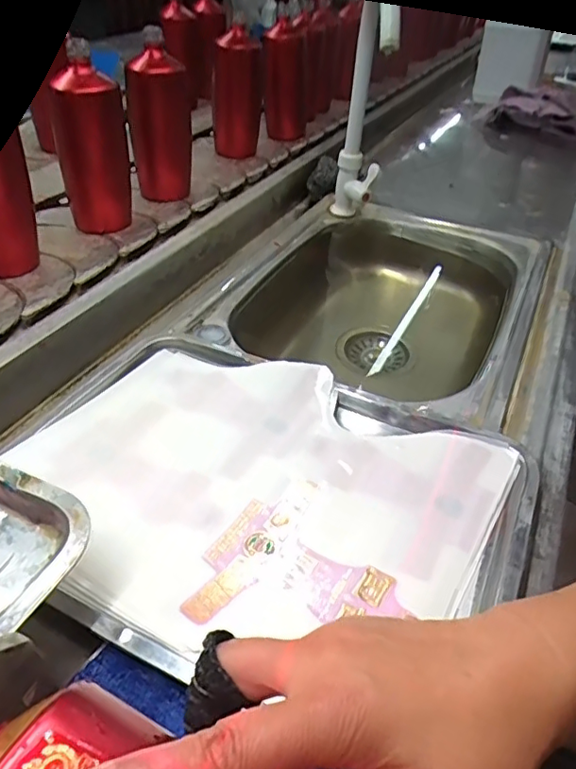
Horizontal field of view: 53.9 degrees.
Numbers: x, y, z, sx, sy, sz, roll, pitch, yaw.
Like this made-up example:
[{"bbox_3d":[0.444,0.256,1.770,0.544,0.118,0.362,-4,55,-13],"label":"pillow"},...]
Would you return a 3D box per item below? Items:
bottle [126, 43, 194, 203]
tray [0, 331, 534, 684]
[{"bbox_3d":[-0.176,-0.358,0.790,0.082,0.187,0.065,-3,41,-8],"label":"bottle"},{"bbox_3d":[-0.029,0.075,0.428,0.372,0.023,0.274,21,44,19],"label":"tray"}]

